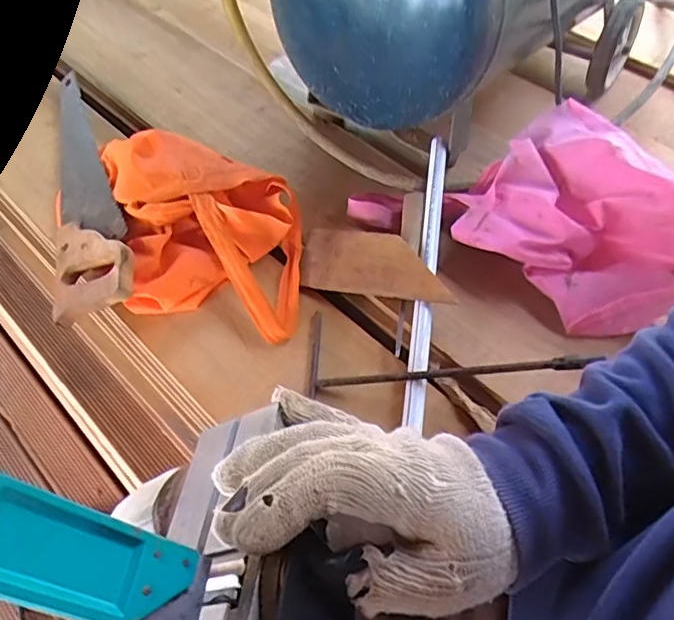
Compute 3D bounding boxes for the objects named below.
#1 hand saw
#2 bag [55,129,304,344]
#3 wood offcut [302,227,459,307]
[{"bbox_3d":[-0.334,-0.198,0.796,0.104,0.022,0.536,-28,50,9],"label":"hand saw"},{"bbox_3d":[-0.178,-0.101,0.703,0.282,0.076,0.268,4,55,6],"label":"bag"},{"bbox_3d":[0.045,-0.056,0.675,0.188,0.014,0.081,7,64,25],"label":"wood offcut"}]

